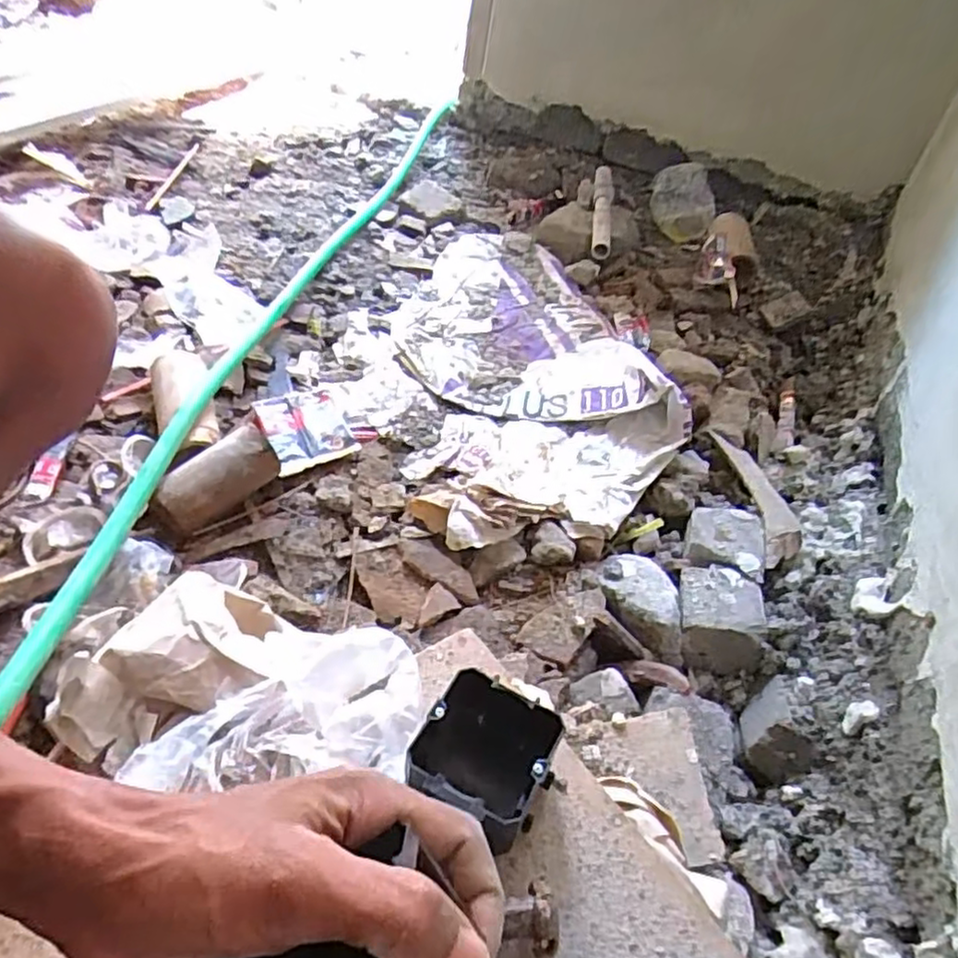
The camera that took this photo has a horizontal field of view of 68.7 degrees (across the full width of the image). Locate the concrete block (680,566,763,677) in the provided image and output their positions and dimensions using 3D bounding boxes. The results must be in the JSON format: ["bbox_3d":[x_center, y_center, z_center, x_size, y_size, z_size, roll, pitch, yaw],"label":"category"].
[{"bbox_3d":[0.229,0.134,0.669,0.076,0.053,0.096,7,40,15],"label":"concrete block"}]

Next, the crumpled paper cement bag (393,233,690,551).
[{"bbox_3d":[0.041,-0.173,0.893,0.310,0.070,0.601,-7,48,-14],"label":"crumpled paper cement bag"}]

